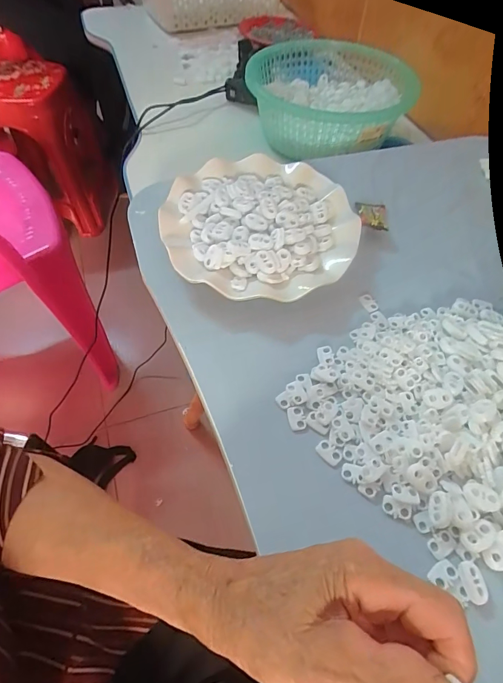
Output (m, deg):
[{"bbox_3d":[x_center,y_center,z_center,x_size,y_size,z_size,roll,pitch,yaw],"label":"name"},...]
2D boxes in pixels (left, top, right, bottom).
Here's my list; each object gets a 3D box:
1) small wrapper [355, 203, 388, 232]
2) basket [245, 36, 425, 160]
[{"bbox_3d":[0.122,-0.127,0.392,0.030,0.014,0.048,6,55,2],"label":"small wrapper"},{"bbox_3d":[0.108,-0.334,0.537,0.182,0.078,0.189,-16,58,-13],"label":"basket"}]

